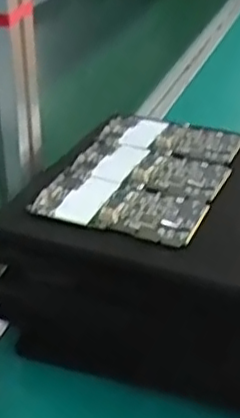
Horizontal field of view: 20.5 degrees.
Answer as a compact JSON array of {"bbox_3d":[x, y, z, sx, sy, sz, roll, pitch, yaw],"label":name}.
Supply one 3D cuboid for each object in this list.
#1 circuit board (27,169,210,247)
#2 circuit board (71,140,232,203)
[{"bbox_3d":[0.001,-0.004,0.511,0.125,0.005,0.066,14,35,21],"label":"circuit board"},{"bbox_3d":[0.027,-0.035,0.562,0.125,0.005,0.067,12,34,18],"label":"circuit board"}]

